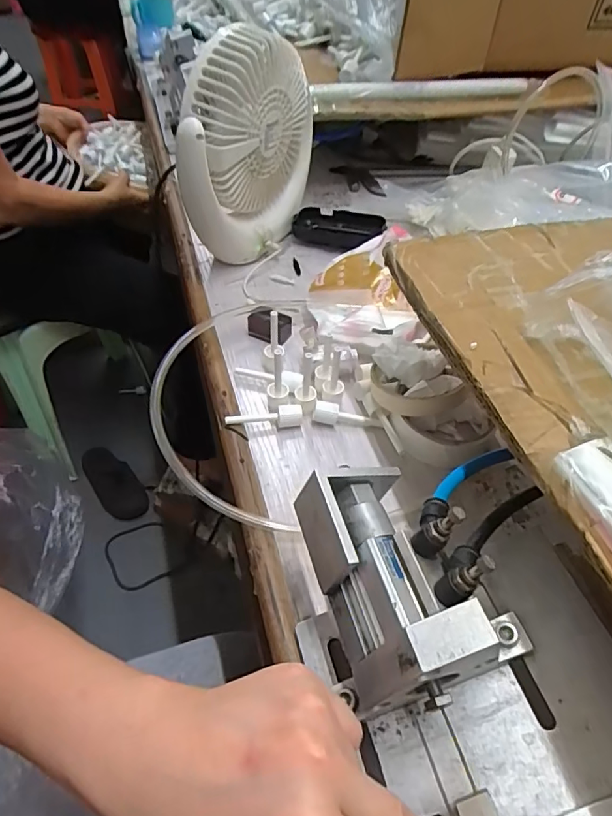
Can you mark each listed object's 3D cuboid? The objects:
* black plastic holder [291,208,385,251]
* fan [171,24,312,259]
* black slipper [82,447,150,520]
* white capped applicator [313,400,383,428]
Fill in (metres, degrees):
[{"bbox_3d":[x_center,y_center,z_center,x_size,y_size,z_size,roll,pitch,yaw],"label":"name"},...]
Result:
[{"bbox_3d":[0.040,-0.219,0.620,0.109,0.028,0.049,3,49,1],"label":"black plastic holder"},{"bbox_3d":[-0.068,-0.274,0.538,0.082,0.199,0.176,22,52,18],"label":"fan"},{"bbox_3d":[-0.454,0.174,1.192,0.092,0.033,0.215,-32,56,-26],"label":"black slipper"},{"bbox_3d":[0.036,0.006,0.433,0.059,0.015,0.013,6,49,4],"label":"white capped applicator"}]

